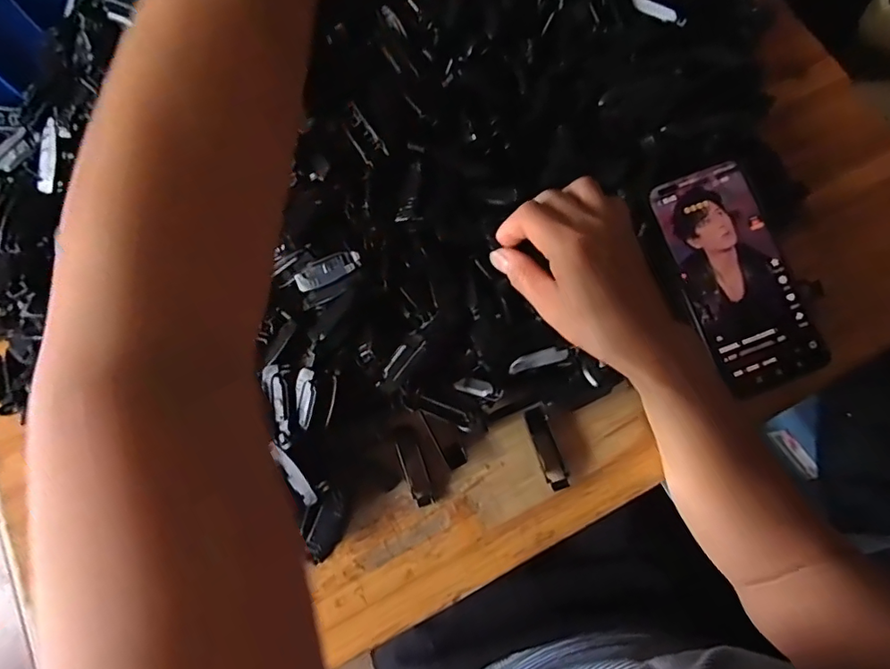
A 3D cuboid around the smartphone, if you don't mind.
[{"bbox_3d":[0.207,-0.042,0.367,0.076,0.005,0.159,-19,84,-2],"label":"smartphone"}]

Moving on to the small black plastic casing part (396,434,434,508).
[{"bbox_3d":[-0.021,0.093,0.357,0.016,0.009,0.049,-19,75,-4],"label":"small black plastic casing part"}]

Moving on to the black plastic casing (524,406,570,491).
[{"bbox_3d":[0.071,0.079,0.360,0.016,0.007,0.056,-19,75,-4],"label":"black plastic casing"}]

